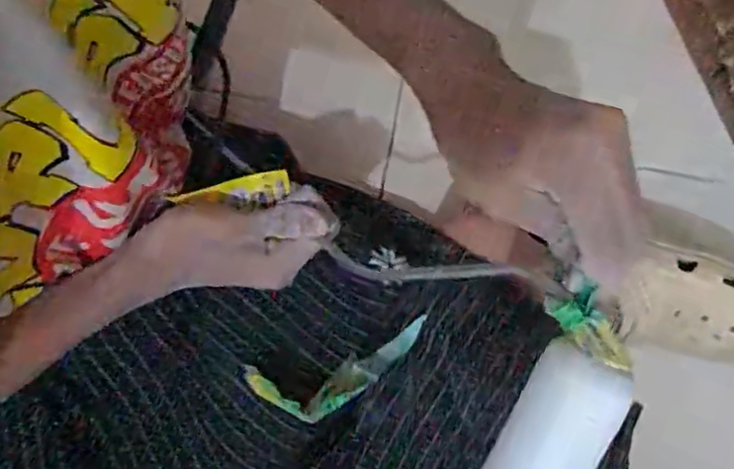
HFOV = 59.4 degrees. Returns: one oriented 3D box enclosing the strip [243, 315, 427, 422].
[{"bbox_3d":[-0.017,0.097,0.441,0.125,0.015,0.045,-16,79,-2],"label":"strip"}]

